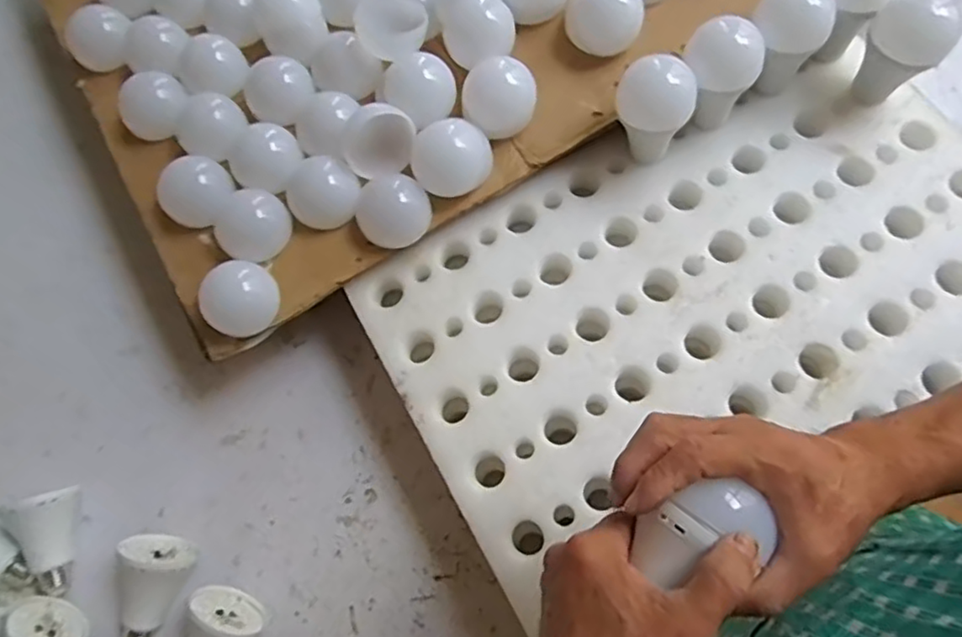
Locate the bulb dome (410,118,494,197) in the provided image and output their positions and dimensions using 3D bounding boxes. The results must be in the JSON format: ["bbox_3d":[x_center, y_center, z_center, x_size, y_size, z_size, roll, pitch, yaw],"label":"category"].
[{"bbox_3d":[-0.025,-0.140,0.564,0.071,0.044,0.065,6,72,8],"label":"bulb dome"}]

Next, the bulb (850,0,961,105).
[{"bbox_3d":[0.360,-0.228,0.551,0.064,0.094,0.063,39,79,17],"label":"bulb"}]

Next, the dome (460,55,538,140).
[{"bbox_3d":[0.016,-0.200,0.579,0.065,0.046,0.066,-2,71,5],"label":"dome"}]

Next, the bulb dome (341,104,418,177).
[{"bbox_3d":[-0.090,-0.159,0.559,0.065,0.038,0.054,-9,70,3],"label":"bulb dome"}]

